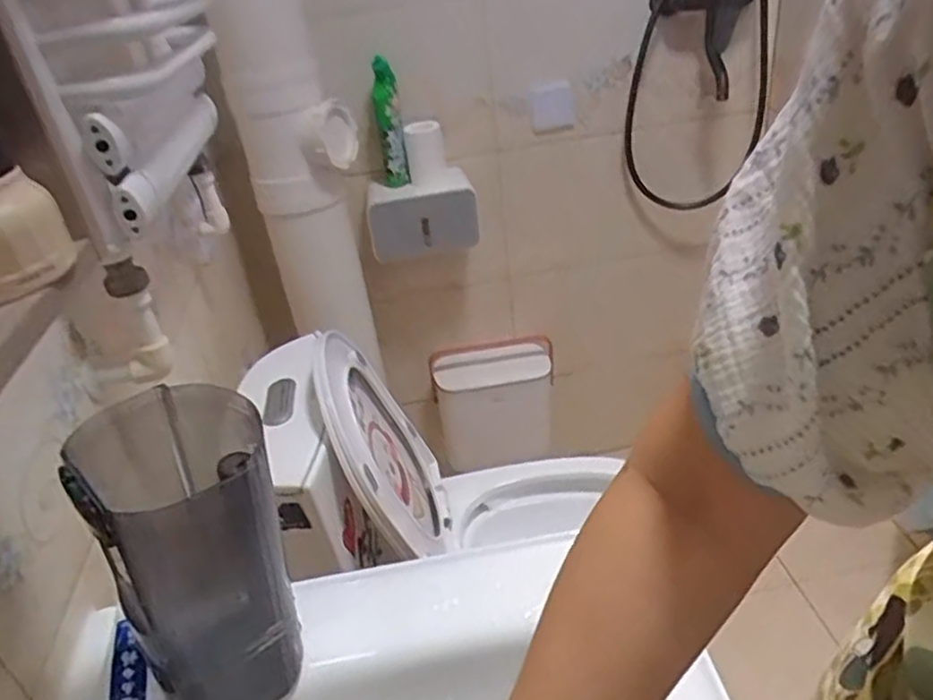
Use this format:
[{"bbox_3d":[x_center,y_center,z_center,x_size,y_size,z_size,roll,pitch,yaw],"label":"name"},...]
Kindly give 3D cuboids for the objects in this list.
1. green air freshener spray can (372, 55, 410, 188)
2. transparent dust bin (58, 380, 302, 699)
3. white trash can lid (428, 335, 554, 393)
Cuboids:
[{"bbox_3d":[-0.144,-0.418,1.318,0.048,0.223,0.062,-9,32,-3],"label":"green air freshener spray can"},{"bbox_3d":[-0.189,0.152,0.511,0.122,0.243,0.142,-27,37,-29],"label":"transparent dust bin"},{"bbox_3d":[0.056,0.025,1.632,0.284,0.103,0.083,-6,32,1],"label":"white trash can lid"}]

